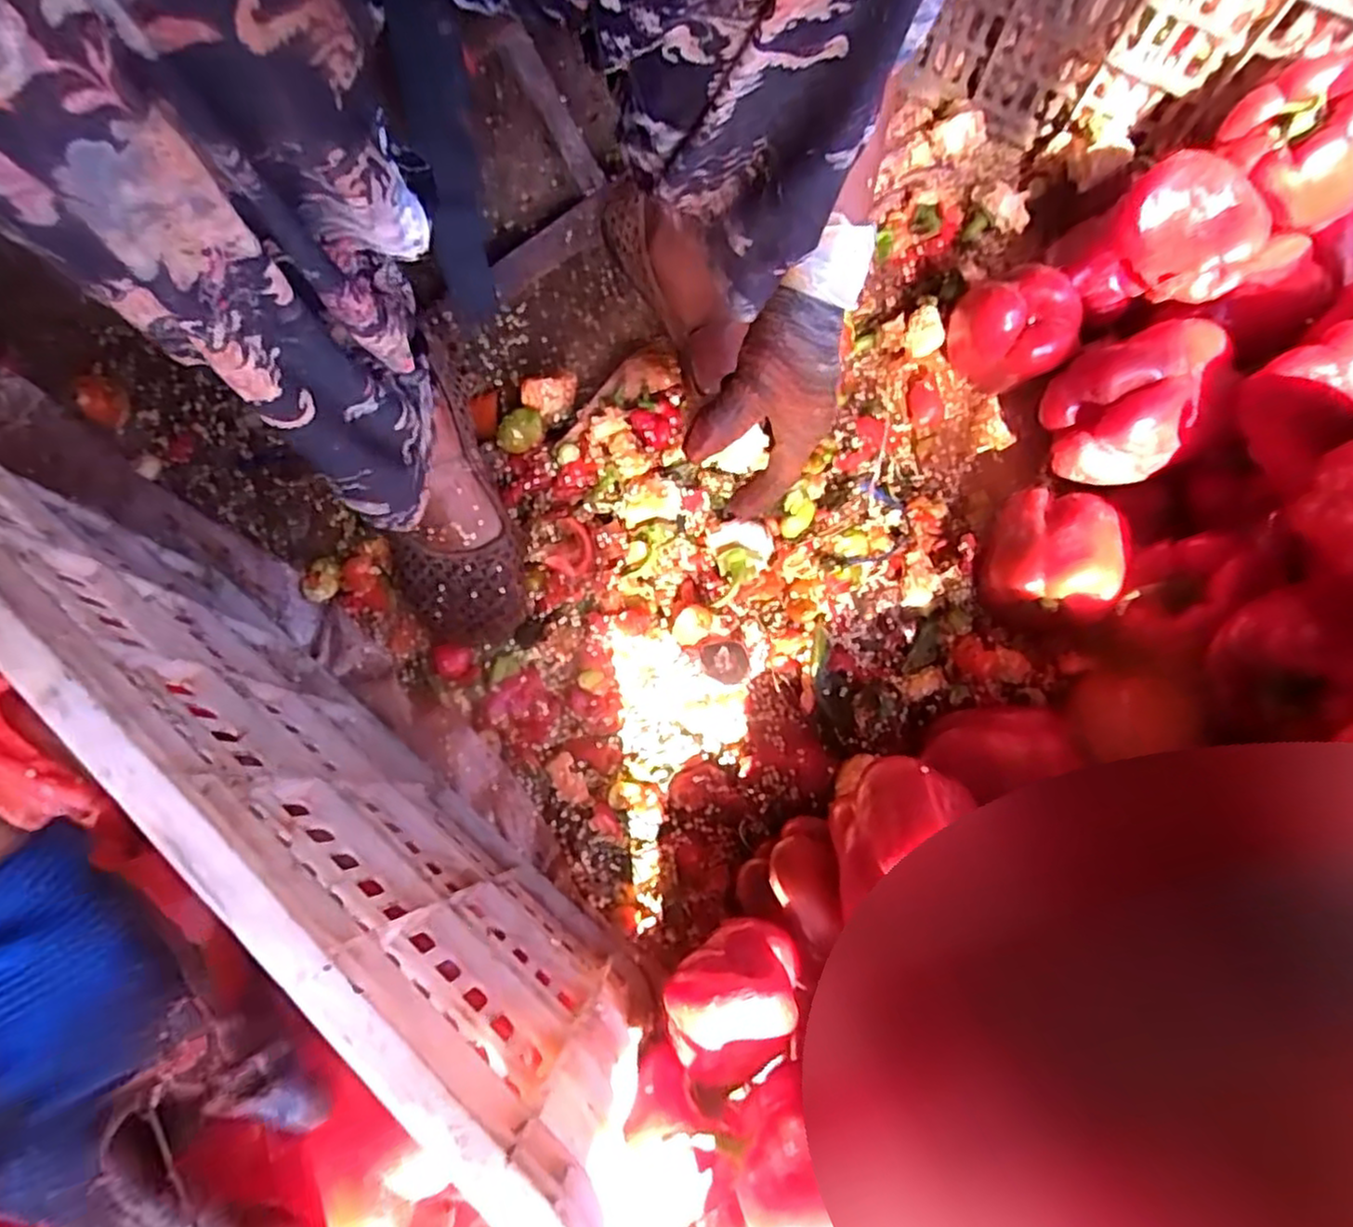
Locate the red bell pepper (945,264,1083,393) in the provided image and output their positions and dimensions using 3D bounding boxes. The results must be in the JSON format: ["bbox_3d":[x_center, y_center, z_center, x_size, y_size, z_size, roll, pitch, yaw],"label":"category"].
[{"bbox_3d":[0.250,-0.206,0.547,0.064,0.103,0.080,-15,76,-2],"label":"red bell pepper"}]

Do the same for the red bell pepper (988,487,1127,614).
[{"bbox_3d":[0.266,-0.046,0.507,0.076,0.058,0.093,21,78,6],"label":"red bell pepper"}]

